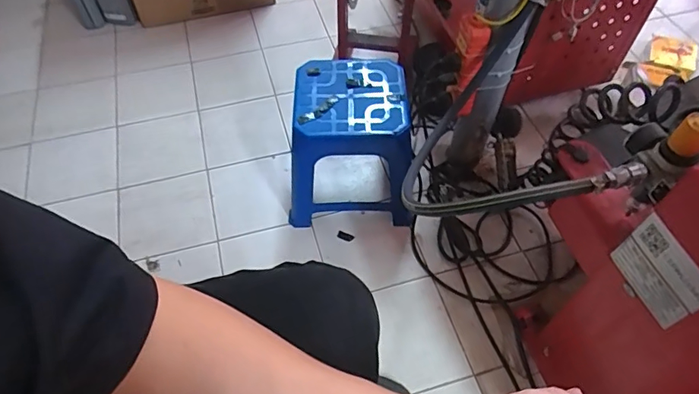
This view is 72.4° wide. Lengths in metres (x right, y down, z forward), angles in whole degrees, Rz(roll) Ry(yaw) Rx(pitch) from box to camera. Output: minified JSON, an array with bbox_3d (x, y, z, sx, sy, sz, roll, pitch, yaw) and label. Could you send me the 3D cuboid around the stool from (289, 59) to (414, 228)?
[{"bbox_3d":[0.006,-0.111,0.988,0.244,0.235,0.238,1,54,1],"label":"stool"}]

